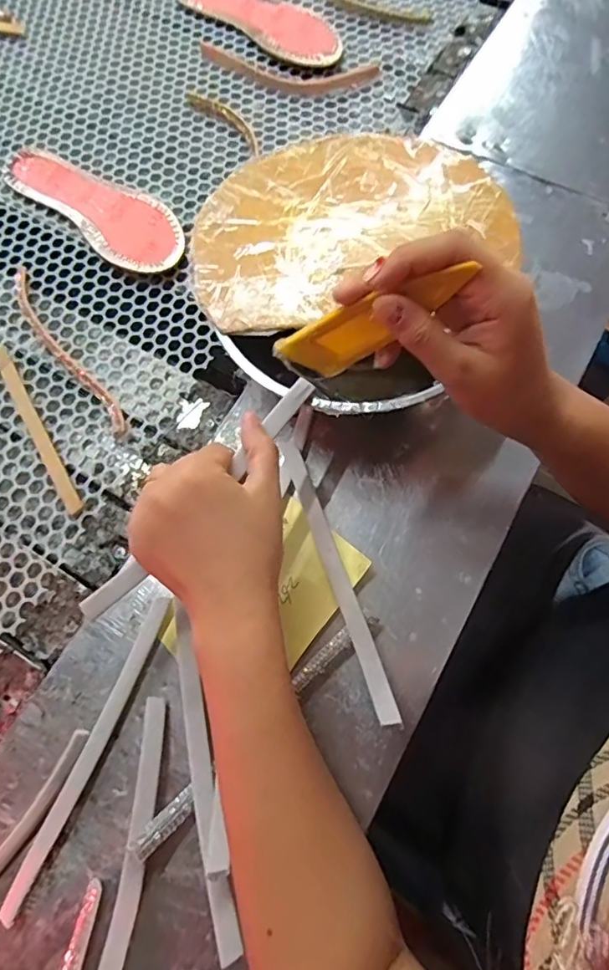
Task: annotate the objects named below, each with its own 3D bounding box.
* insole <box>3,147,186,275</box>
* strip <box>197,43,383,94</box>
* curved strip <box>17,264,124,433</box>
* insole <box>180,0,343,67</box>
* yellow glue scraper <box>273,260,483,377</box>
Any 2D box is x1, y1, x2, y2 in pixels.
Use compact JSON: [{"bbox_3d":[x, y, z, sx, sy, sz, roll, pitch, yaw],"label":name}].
[{"bbox_3d":[-0.207,-0.284,0.529,0.224,0.012,0.081,39,76,14],"label":"insole"},{"bbox_3d":[-0.024,-0.468,0.592,0.206,0.005,0.061,12,71,6],"label":"strip"},{"bbox_3d":[-0.223,-0.126,0.480,0.025,0.013,0.215,-36,73,-10],"label":"curved strip"},{"bbox_3d":[-0.047,-0.557,0.619,0.232,0.012,0.086,41,77,15],"label":"insole"},{"bbox_3d":[0.035,-0.087,0.288,0.033,0.125,0.006,41,54,-30],"label":"yellow glue scraper"}]

